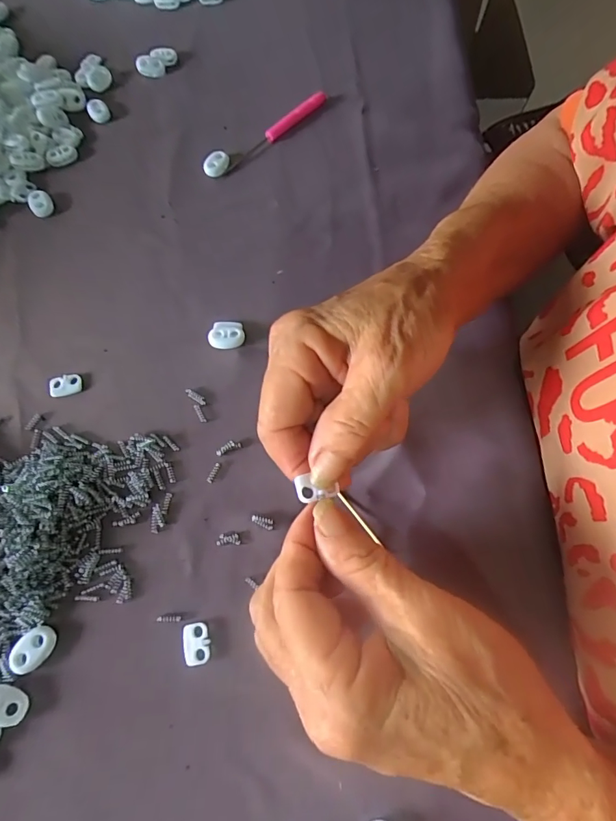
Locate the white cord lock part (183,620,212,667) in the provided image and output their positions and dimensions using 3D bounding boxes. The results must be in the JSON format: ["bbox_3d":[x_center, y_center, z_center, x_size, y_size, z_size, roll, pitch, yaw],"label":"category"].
[{"bbox_3d":[-0.055,0.114,0.216,0.013,0.004,0.018,-9,69,-4],"label":"white cord lock part"}]

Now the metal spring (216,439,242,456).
[{"bbox_3d":[-0.046,0.021,0.252,0.015,0.004,0.006,-23,70,-10],"label":"metal spring"}]

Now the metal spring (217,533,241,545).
[{"bbox_3d":[-0.042,0.068,0.233,0.013,0.004,0.006,-1,68,-1],"label":"metal spring"}]

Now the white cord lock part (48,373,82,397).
[{"bbox_3d":[-0.147,-0.016,0.265,0.019,0.004,0.013,-16,69,-7],"label":"white cord lock part"}]

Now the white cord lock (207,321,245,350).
[{"bbox_3d":[-0.051,-0.048,0.277,0.022,0.006,0.020,-2,68,-2],"label":"white cord lock"}]

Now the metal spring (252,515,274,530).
[{"bbox_3d":[-0.024,0.060,0.236,0.012,0.004,0.006,14,69,5],"label":"metal spring"}]

